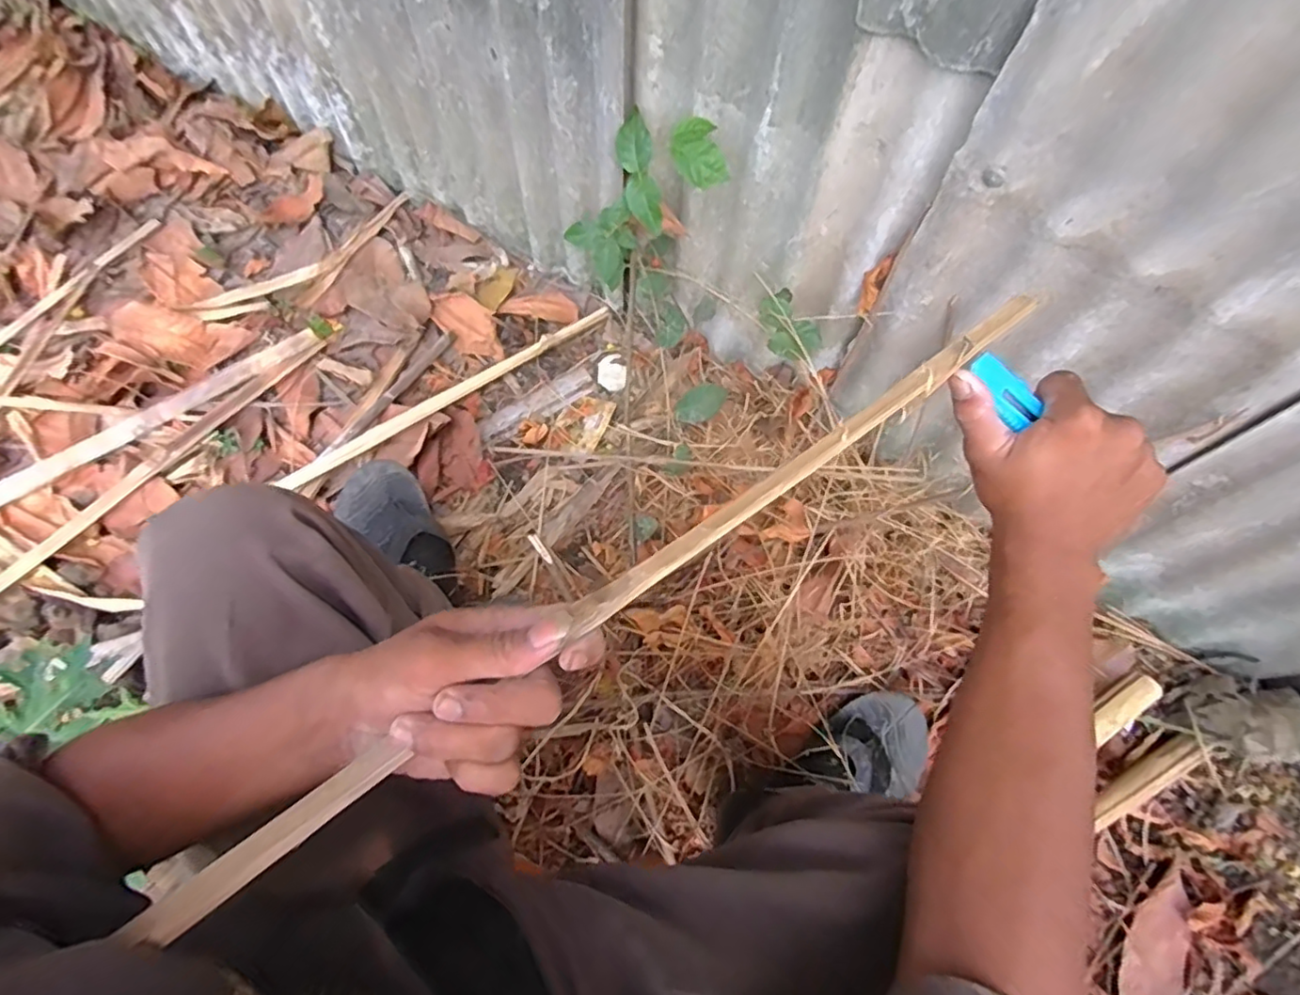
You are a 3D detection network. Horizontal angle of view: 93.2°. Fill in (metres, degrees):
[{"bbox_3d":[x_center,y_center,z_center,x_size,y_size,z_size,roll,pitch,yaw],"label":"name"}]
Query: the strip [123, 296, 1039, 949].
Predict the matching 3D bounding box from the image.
[{"bbox_3d":[0.003,0.035,0.305,0.517,0.013,0.016,-34,72,-11],"label":"strip"}]

